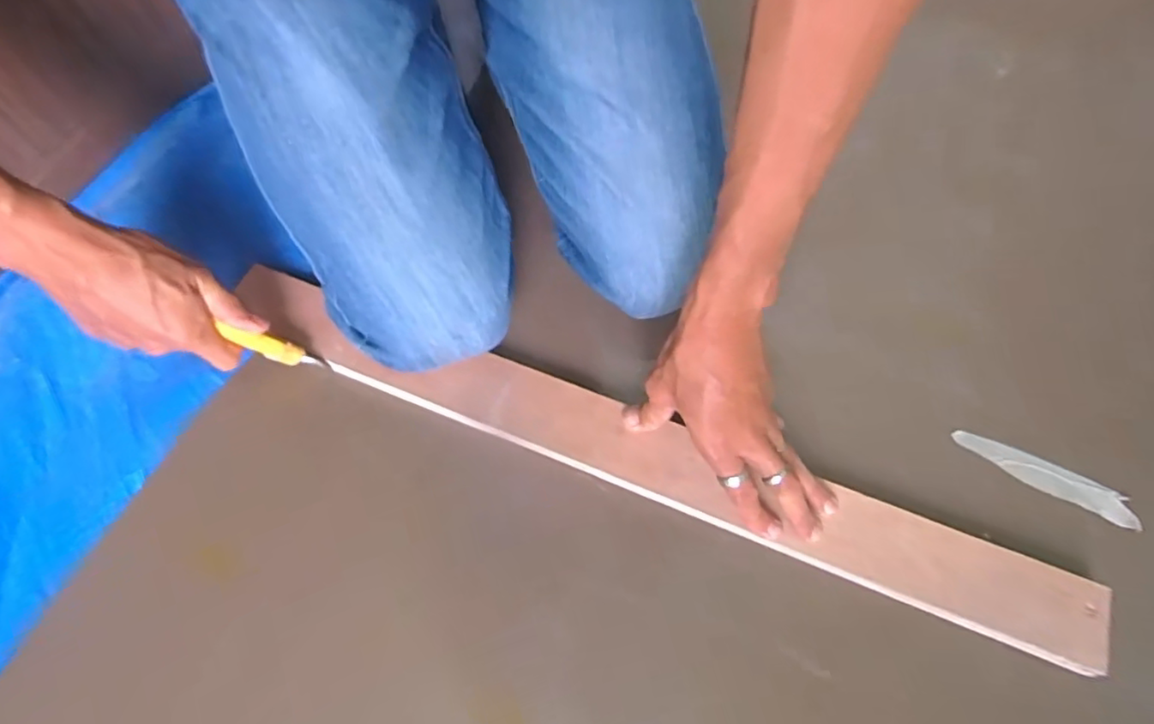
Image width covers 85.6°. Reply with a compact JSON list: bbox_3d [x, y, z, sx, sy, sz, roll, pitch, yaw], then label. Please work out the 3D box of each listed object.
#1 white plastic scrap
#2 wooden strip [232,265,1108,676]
[{"bbox_3d":[0.348,0.083,0.463,0.128,0.004,0.022,25,67,13],"label":"white plastic scrap"},{"bbox_3d":[0.034,0.061,0.461,0.651,0.016,0.060,20,68,10],"label":"wooden strip"}]

